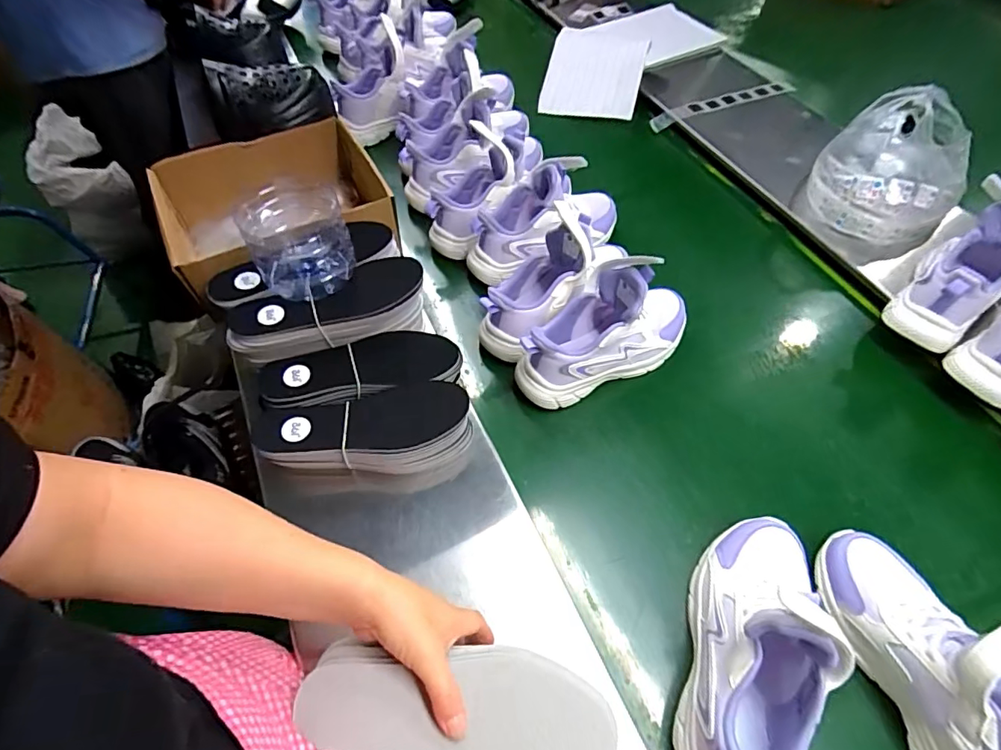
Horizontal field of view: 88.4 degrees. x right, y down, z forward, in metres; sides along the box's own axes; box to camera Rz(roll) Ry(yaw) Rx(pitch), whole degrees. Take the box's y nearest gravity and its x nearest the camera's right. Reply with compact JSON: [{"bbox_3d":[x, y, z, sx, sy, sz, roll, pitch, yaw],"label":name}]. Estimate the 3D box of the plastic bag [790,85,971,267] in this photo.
[{"bbox_3d":[0.569,-0.298,0.751,0.196,0.147,0.212,38,66,25],"label":"plastic bag"}]

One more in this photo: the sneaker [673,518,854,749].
[{"bbox_3d":[0.207,0.215,0.411,0.087,0.120,0.235,15,58,13],"label":"sneaker"}]

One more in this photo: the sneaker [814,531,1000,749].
[{"bbox_3d":[0.354,0.226,0.390,0.073,0.139,0.239,-16,56,-7],"label":"sneaker"}]

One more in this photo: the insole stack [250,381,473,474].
[{"bbox_3d":[-0.137,0.056,0.532,0.210,0.049,0.083,-7,56,-1],"label":"insole stack"}]

